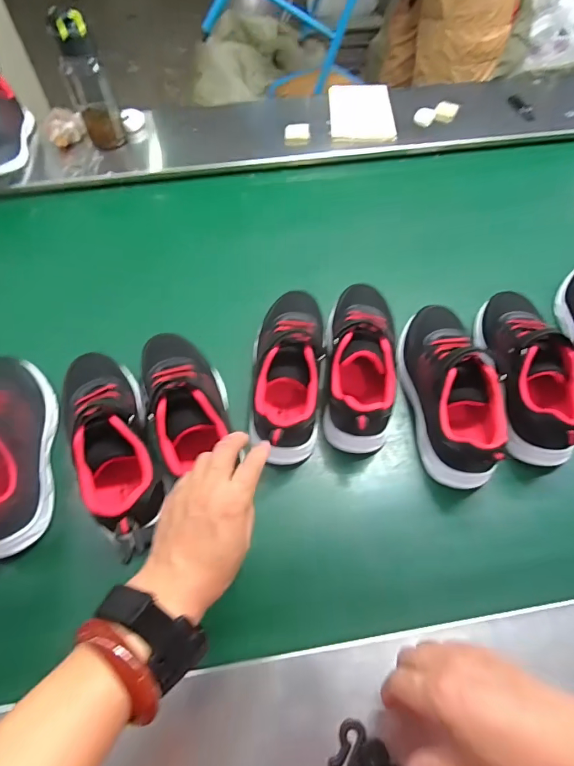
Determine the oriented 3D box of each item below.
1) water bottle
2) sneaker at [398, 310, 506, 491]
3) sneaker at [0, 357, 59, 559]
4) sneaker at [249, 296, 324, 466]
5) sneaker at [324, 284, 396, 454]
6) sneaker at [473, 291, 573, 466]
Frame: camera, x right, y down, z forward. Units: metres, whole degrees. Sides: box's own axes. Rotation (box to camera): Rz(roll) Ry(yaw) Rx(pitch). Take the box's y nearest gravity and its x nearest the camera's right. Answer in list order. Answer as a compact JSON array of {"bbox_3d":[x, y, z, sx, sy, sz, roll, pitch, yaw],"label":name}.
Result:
[{"bbox_3d":[-0.364,-0.547,0.770,0.067,0.212,0.061,-18,58,-10],"label":"water bottle"},{"bbox_3d":[0.195,0.000,0.504,0.084,0.089,0.231,-1,56,0],"label":"sneaker"},{"bbox_3d":[-0.320,0.065,0.464,0.086,0.081,0.234,-13,57,-7],"label":"sneaker"},{"bbox_3d":[-0.001,-0.019,0.518,0.085,0.085,0.235,3,57,3],"label":"sneaker"},{"bbox_3d":[0.091,-0.035,0.527,0.082,0.087,0.233,7,57,6],"label":"sneaker"},{"bbox_3d":[0.290,-0.023,0.524,0.099,0.097,0.236,-3,56,0],"label":"sneaker"}]

